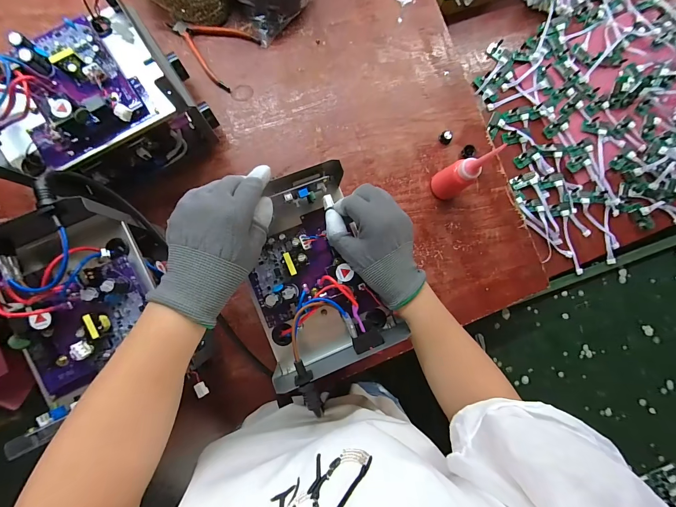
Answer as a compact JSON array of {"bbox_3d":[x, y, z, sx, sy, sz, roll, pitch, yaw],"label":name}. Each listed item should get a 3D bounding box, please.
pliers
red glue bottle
[{"bbox_3d":[-0.213,-0.350,0.519,0.131,0.018,0.104,32,84,0],"label":"pliers"},{"bbox_3d":[0.188,-0.124,0.478,0.045,0.149,0.044,0,85,-3],"label":"red glue bottle"}]

